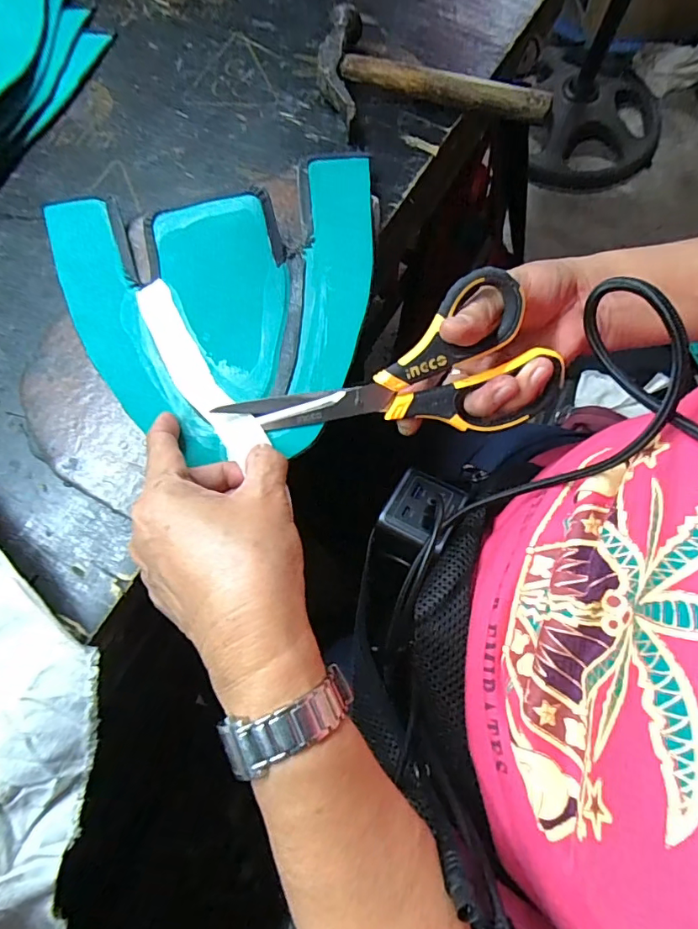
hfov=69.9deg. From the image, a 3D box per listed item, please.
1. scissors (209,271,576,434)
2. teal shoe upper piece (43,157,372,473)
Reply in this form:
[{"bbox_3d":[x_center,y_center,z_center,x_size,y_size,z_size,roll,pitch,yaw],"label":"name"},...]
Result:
[{"bbox_3d":[0.024,-0.054,0.292,0.189,0.014,0.088,-11,115,2],"label":"scissors"},{"bbox_3d":[-0.076,-0.105,0.317,0.210,0.023,0.203,-13,72,-5],"label":"teal shoe upper piece"}]

